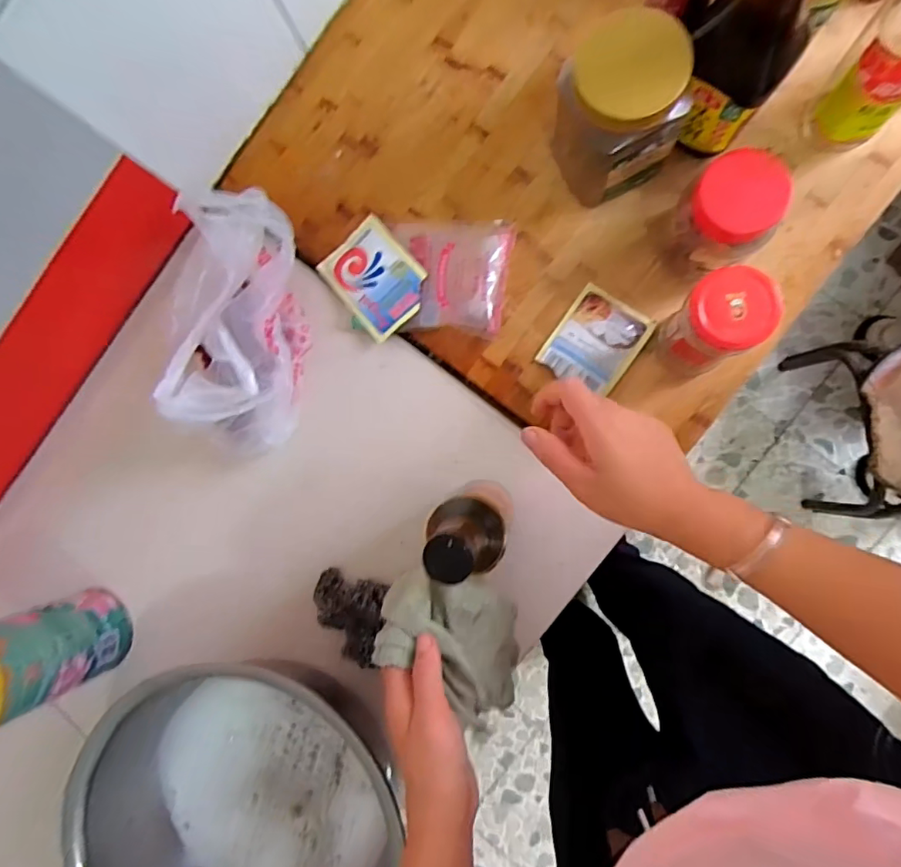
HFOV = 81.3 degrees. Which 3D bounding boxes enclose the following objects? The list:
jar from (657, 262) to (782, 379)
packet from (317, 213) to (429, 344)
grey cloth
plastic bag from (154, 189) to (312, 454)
[{"bbox_3d":[0.227,-0.092,0.470,0.061,0.144,0.062,0,87,8],"label":"jar"},{"bbox_3d":[-0.082,-0.170,0.568,0.088,0.014,0.121,-42,82,4],"label":"packet"},{"bbox_3d":[0.008,0.161,0.406,0.127,0.064,0.085,36,92,8],"label":"grey cloth"},{"bbox_3d":[-0.225,-0.121,0.542,0.127,0.091,0.268,0,87,8],"label":"plastic bag"}]

